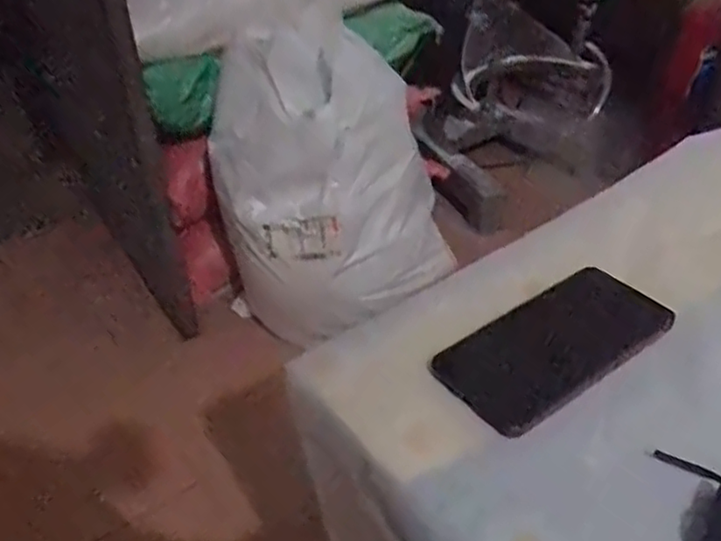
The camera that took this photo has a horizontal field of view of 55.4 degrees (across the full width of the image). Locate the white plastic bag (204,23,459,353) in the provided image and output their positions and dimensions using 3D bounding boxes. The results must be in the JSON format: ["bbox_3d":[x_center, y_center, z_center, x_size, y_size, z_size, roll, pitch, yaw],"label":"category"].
[{"bbox_3d":[-0.063,-0.167,1.181,0.349,0.394,0.314,-27,46,-28],"label":"white plastic bag"}]

